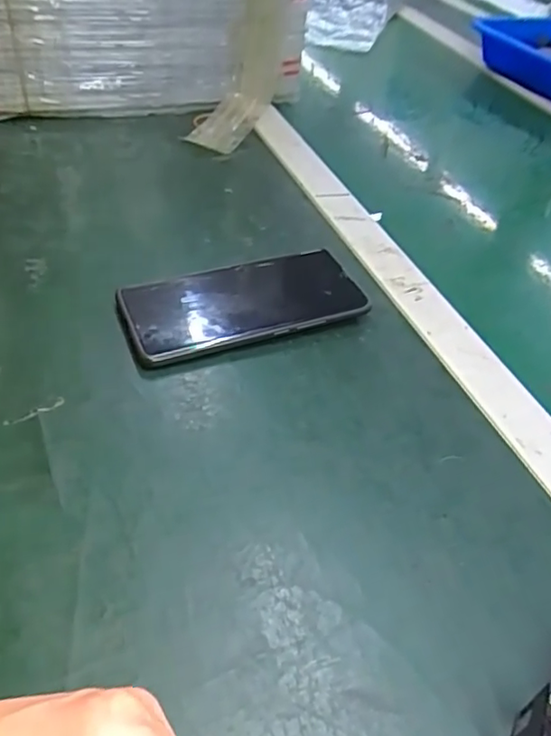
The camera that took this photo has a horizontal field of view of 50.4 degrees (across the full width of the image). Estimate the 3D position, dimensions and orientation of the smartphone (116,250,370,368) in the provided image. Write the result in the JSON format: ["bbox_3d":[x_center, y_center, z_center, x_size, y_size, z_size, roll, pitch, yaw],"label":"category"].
[{"bbox_3d":[-0.022,-0.046,0.407,0.163,0.017,0.073,-13,48,-19],"label":"smartphone"}]

